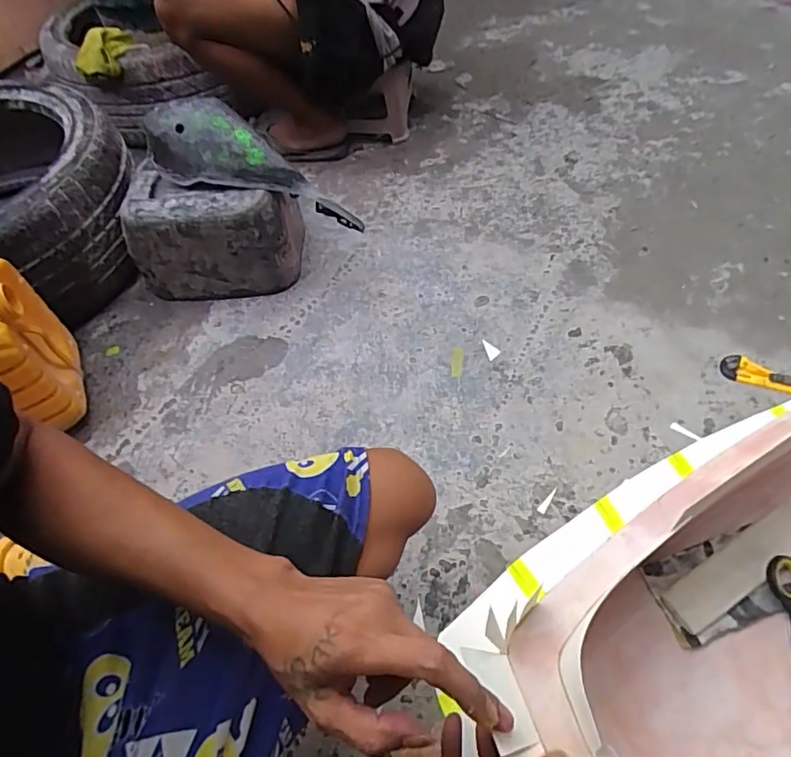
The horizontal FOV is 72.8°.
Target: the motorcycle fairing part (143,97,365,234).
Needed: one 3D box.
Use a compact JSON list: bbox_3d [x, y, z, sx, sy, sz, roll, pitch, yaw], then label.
[{"bbox_3d":[-0.261,-0.406,0.991,0.439,0.151,0.055,17,22,3],"label":"motorcycle fairing part"}]

